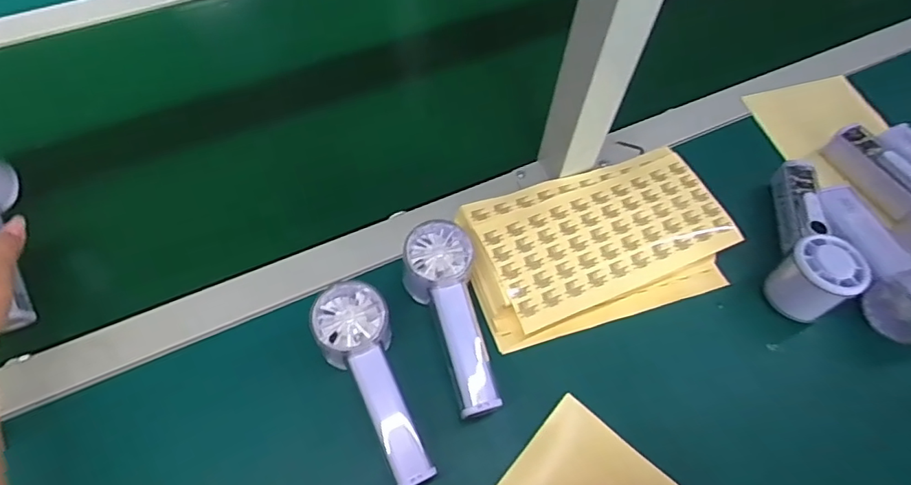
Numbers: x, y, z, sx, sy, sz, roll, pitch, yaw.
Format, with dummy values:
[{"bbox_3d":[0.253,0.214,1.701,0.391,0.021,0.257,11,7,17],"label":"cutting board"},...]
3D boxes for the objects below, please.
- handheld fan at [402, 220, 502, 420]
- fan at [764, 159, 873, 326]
[{"bbox_3d":[-0.006,0.061,0.422,0.054,0.056,0.150,-7,60,-7],"label":"handheld fan"},{"bbox_3d":[0.322,-0.008,0.481,0.060,0.054,0.162,18,60,7],"label":"fan"}]

